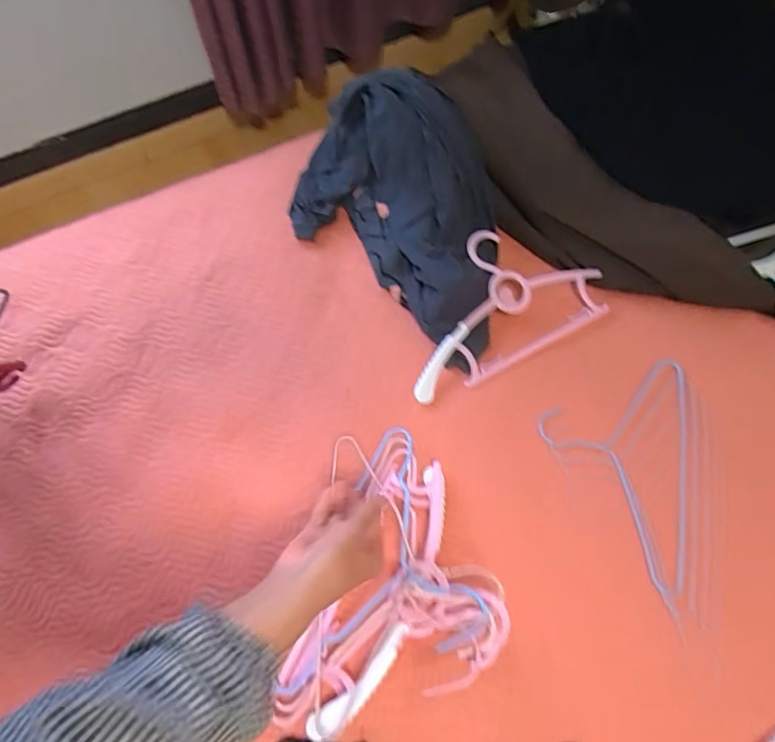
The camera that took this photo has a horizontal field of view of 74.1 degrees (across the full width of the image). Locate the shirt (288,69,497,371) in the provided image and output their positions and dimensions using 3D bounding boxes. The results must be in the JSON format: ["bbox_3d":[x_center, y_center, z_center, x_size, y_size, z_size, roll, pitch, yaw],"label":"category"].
[{"bbox_3d":[0.036,-0.238,0.702,0.406,0.121,0.266,40,72,15],"label":"shirt"}]

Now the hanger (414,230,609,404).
[{"bbox_3d":[0.140,-0.093,0.671,0.305,0.042,0.167,-26,69,-11],"label":"hanger"}]

